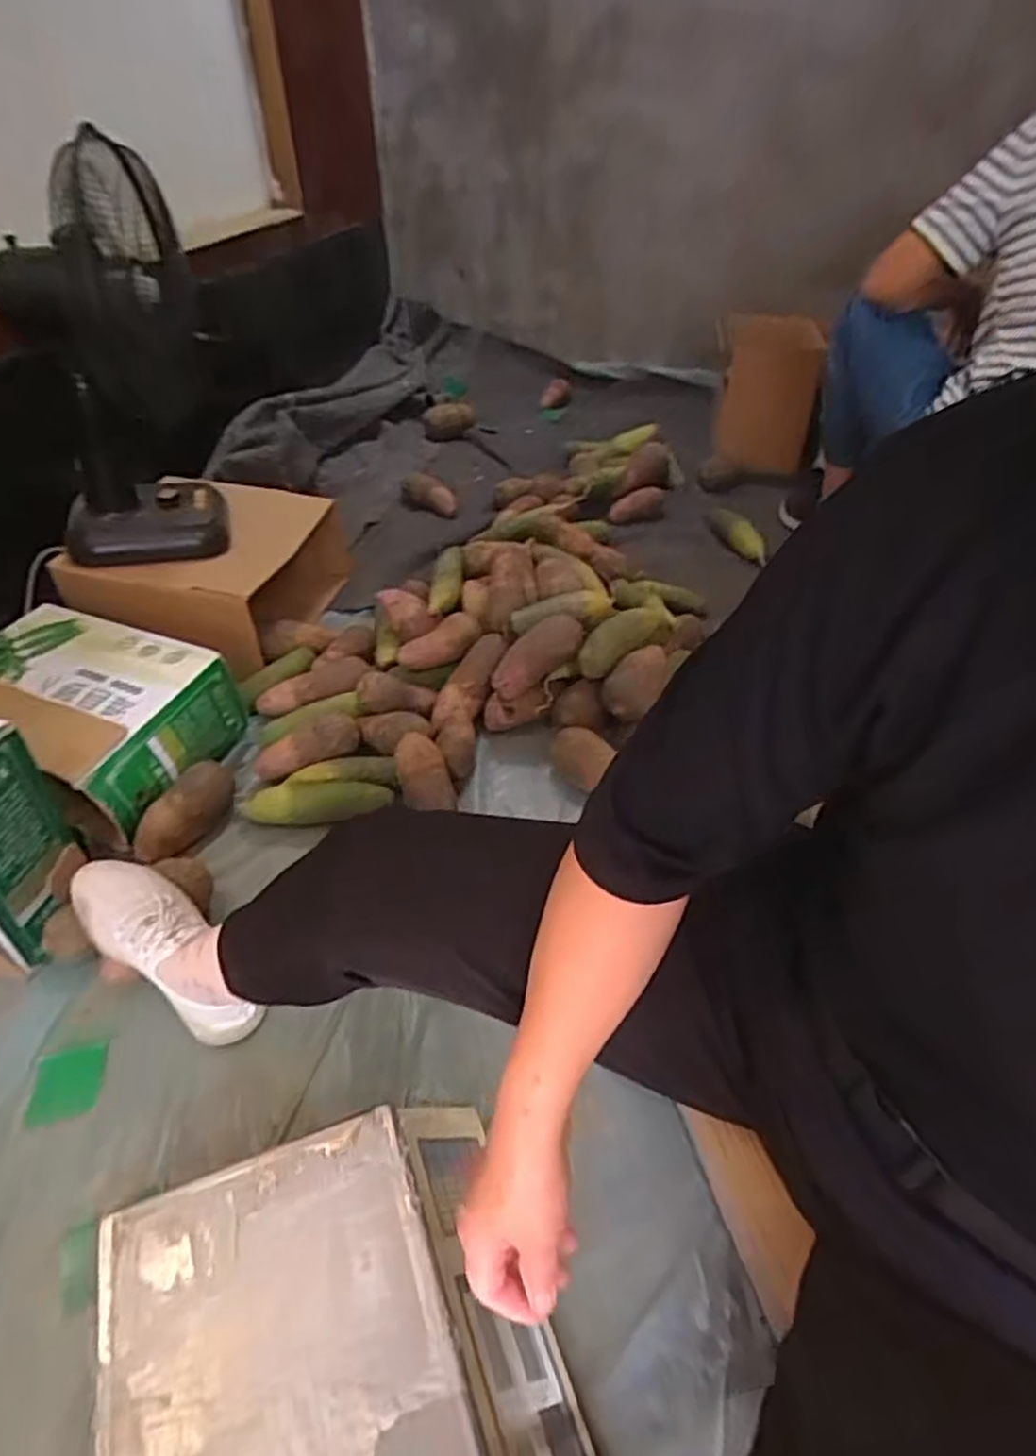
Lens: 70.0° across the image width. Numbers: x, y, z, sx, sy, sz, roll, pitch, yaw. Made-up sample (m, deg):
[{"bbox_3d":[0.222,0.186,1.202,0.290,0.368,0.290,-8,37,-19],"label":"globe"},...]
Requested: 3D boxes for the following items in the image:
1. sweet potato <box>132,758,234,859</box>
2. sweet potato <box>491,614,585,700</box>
[{"bbox_3d":[-0.433,0.105,0.970,0.064,0.062,0.150,13,43,13],"label":"sweet potato"},{"bbox_3d":[0.030,-0.108,1.091,0.162,0.052,0.066,-41,54,-15],"label":"sweet potato"}]

